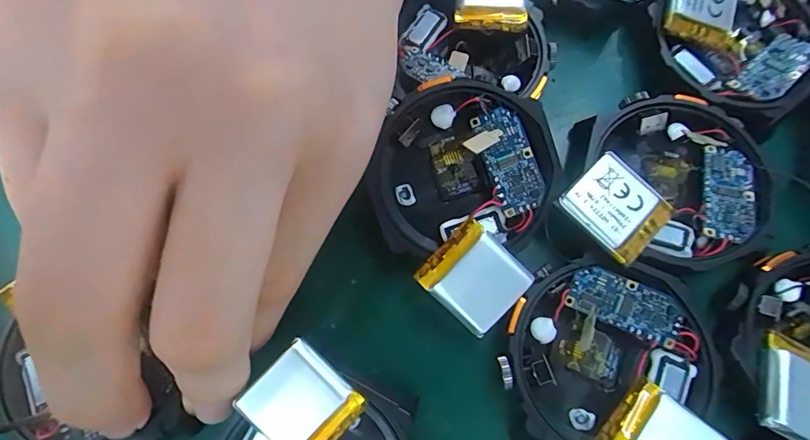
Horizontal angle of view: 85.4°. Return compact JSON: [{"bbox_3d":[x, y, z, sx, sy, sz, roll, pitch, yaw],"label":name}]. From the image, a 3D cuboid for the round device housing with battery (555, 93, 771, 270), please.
[{"bbox_3d":[0.071,-0.009,0.118,0.046,0.016,0.053,40,79,10],"label":"round device housing with battery"}]

